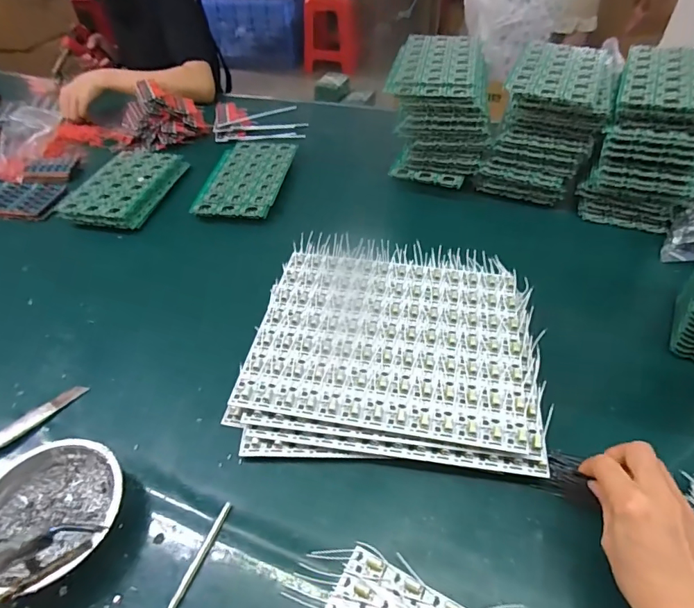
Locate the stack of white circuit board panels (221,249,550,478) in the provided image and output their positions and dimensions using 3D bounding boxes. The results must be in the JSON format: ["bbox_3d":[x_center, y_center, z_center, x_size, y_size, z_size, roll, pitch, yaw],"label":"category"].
[{"bbox_3d":[0.053,0.046,0.536,0.315,0.046,0.294,6,46,7],"label":"stack of white circuit board panels"}]

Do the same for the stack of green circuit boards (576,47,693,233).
[{"bbox_3d":[0.460,-0.250,0.701,0.138,0.192,0.192,18,49,19],"label":"stack of green circuit boards"}]

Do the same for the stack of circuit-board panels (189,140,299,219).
[{"bbox_3d":[-0.178,-0.220,0.820,0.140,0.030,0.226,5,46,6],"label":"stack of circuit-board panels"}]

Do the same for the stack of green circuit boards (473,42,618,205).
[{"bbox_3d":[0.322,-0.292,0.745,0.150,0.172,0.190,18,48,18],"label":"stack of green circuit boards"}]

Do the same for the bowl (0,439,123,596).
[{"bbox_3d":[-0.270,0.189,0.419,0.112,0.044,0.122,-1,45,1],"label":"bowl"}]

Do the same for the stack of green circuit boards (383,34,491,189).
[{"bbox_3d":[0.151,-0.334,0.786,0.153,0.154,0.223,3,45,5],"label":"stack of green circuit boards"}]

